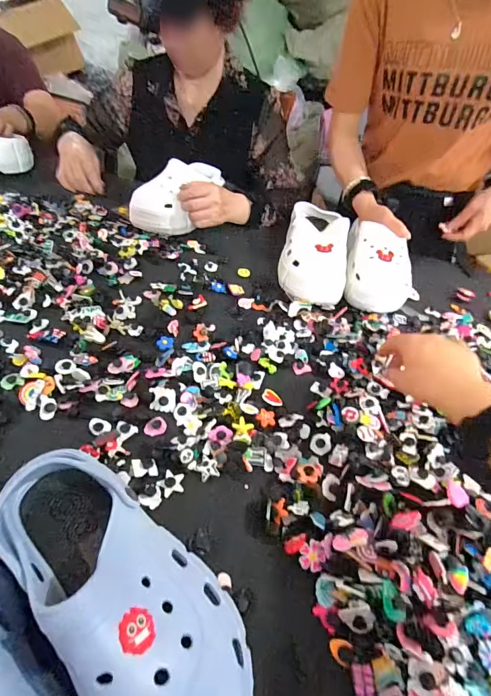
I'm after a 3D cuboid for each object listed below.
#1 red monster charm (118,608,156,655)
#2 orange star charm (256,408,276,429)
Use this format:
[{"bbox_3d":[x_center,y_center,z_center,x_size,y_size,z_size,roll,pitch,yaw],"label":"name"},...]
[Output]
[{"bbox_3d":[-0.068,0.176,0.234,0.024,0.007,0.024,29,33,-21],"label":"red monster charm"},{"bbox_3d":[0.025,0.087,0.464,0.023,0.005,0.025,4,44,-6],"label":"orange star charm"}]

